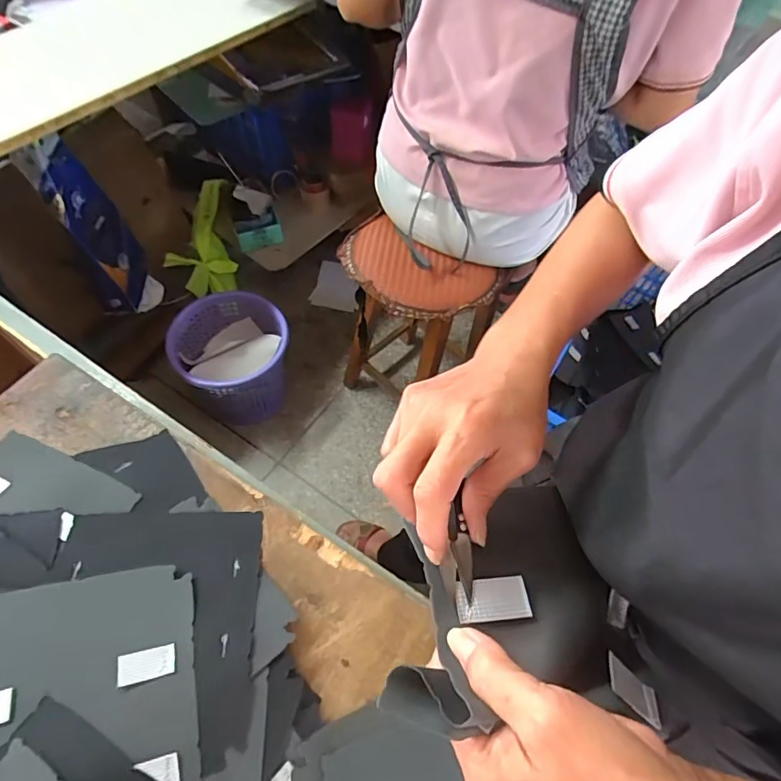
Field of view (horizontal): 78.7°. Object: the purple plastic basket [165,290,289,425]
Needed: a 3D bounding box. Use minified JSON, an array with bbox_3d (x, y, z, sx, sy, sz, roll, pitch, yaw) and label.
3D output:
[{"bbox_3d":[-0.411,-0.065,1.305,0.276,0.304,0.283,2,59,-3],"label":"purple plastic basket"}]

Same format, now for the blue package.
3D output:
[{"bbox_3d":[-0.717,-0.386,1.171,0.087,0.387,0.228,-7,60,-9],"label":"blue package"}]

